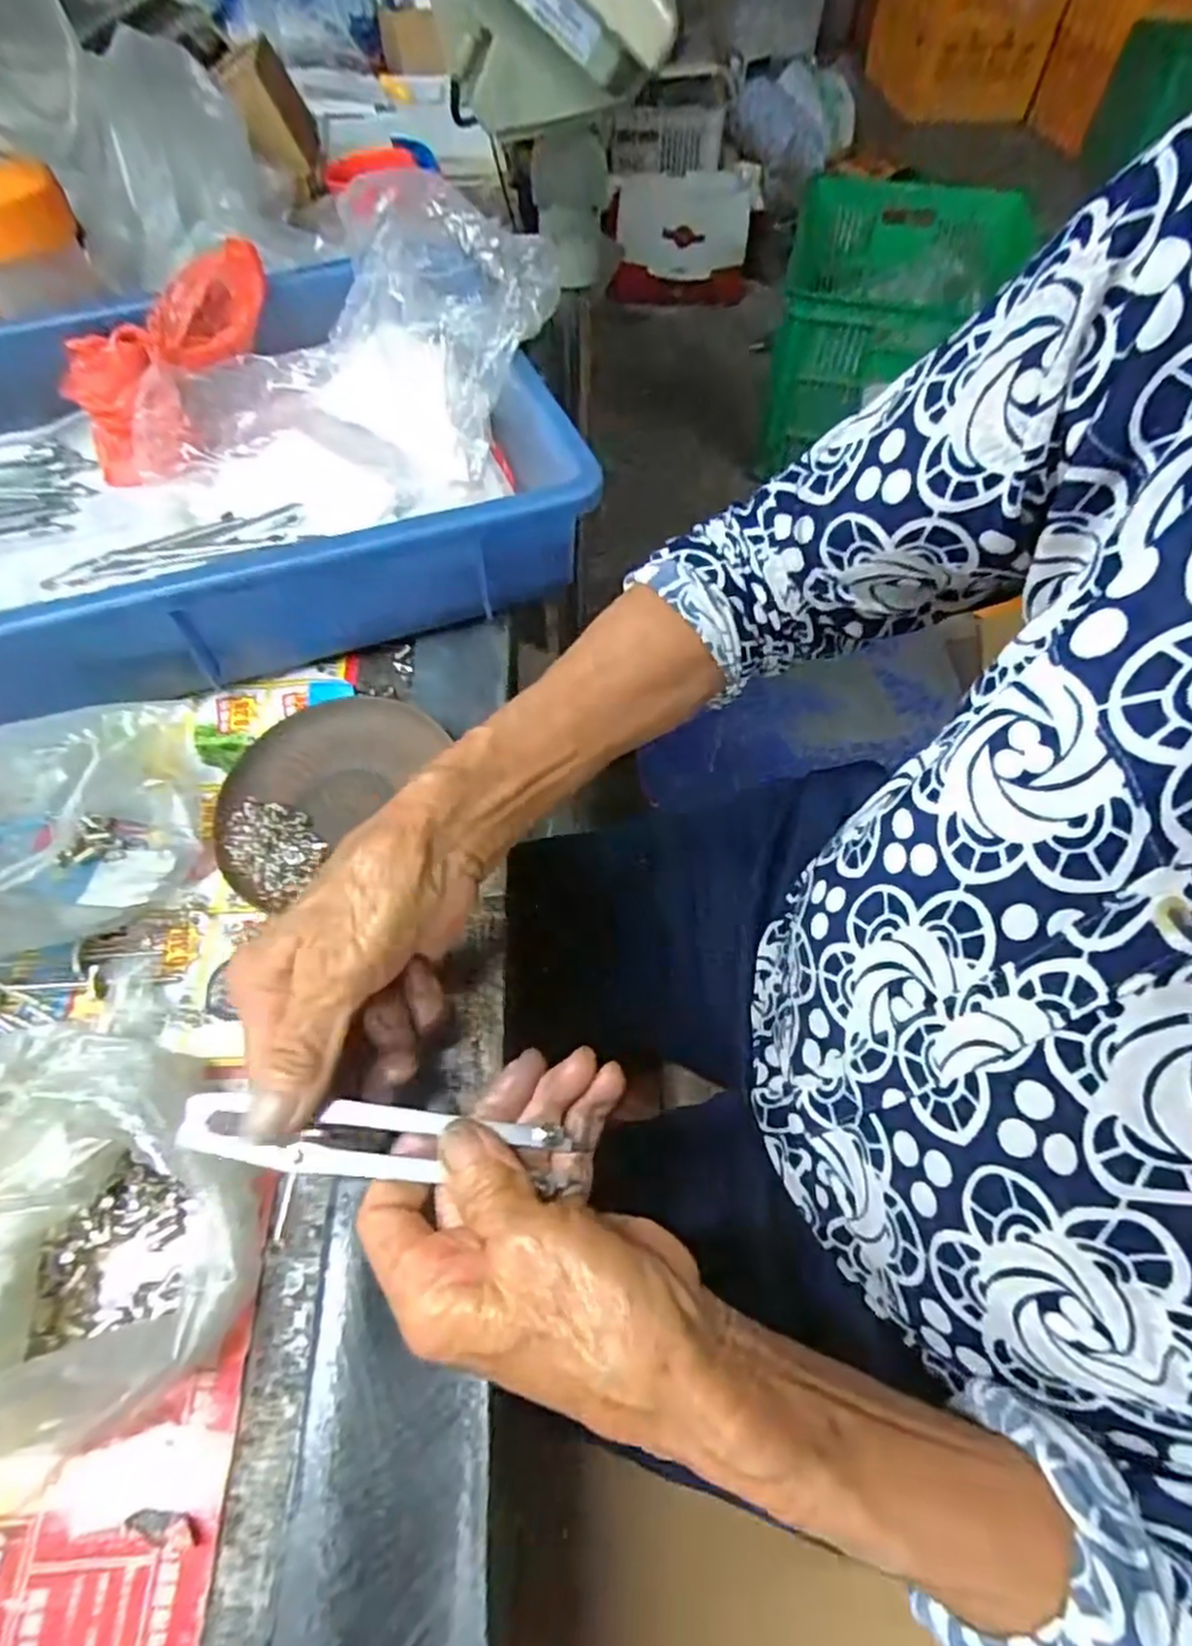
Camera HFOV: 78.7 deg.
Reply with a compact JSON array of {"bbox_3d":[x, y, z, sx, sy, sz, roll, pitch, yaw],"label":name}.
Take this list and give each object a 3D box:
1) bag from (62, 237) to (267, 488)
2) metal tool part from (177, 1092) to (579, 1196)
[{"bbox_3d":[-0.267,-0.290,0.455,0.084,0.054,0.155,30,87,16],"label":"bag"},{"bbox_3d":[-0.072,0.102,0.236,0.115,0.005,0.022,6,57,-9],"label":"metal tool part"}]

